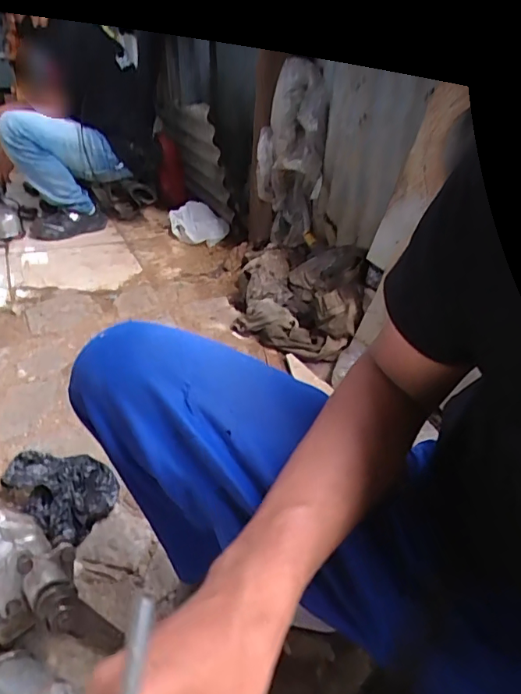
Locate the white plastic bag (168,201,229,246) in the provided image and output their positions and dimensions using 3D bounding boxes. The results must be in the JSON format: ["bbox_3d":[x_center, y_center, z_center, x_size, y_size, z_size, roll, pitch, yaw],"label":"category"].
[{"bbox_3d":[-0.227,-0.456,1.871,0.219,0.107,0.183,-1,33,-7],"label":"white plastic bag"}]

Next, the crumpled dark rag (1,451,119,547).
[{"bbox_3d":[-0.323,0.227,0.811,0.191,0.065,0.129,28,40,33],"label":"crumpled dark rag"}]

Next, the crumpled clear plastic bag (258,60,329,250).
[{"bbox_3d":[0.082,-0.523,1.434,0.173,0.476,0.156,1,32,-4],"label":"crumpled clear plastic bag"}]

